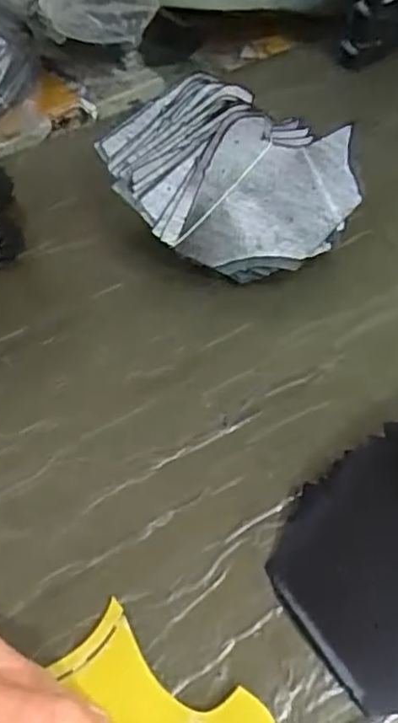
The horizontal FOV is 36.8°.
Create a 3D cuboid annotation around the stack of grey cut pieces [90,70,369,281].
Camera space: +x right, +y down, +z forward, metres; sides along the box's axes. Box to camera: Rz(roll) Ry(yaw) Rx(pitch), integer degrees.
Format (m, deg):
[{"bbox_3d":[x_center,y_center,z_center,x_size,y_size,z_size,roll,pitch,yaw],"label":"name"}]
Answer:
[{"bbox_3d":[0.020,-0.138,0.455,0.154,0.100,0.169,-19,48,-10],"label":"stack of grey cut pieces"}]

